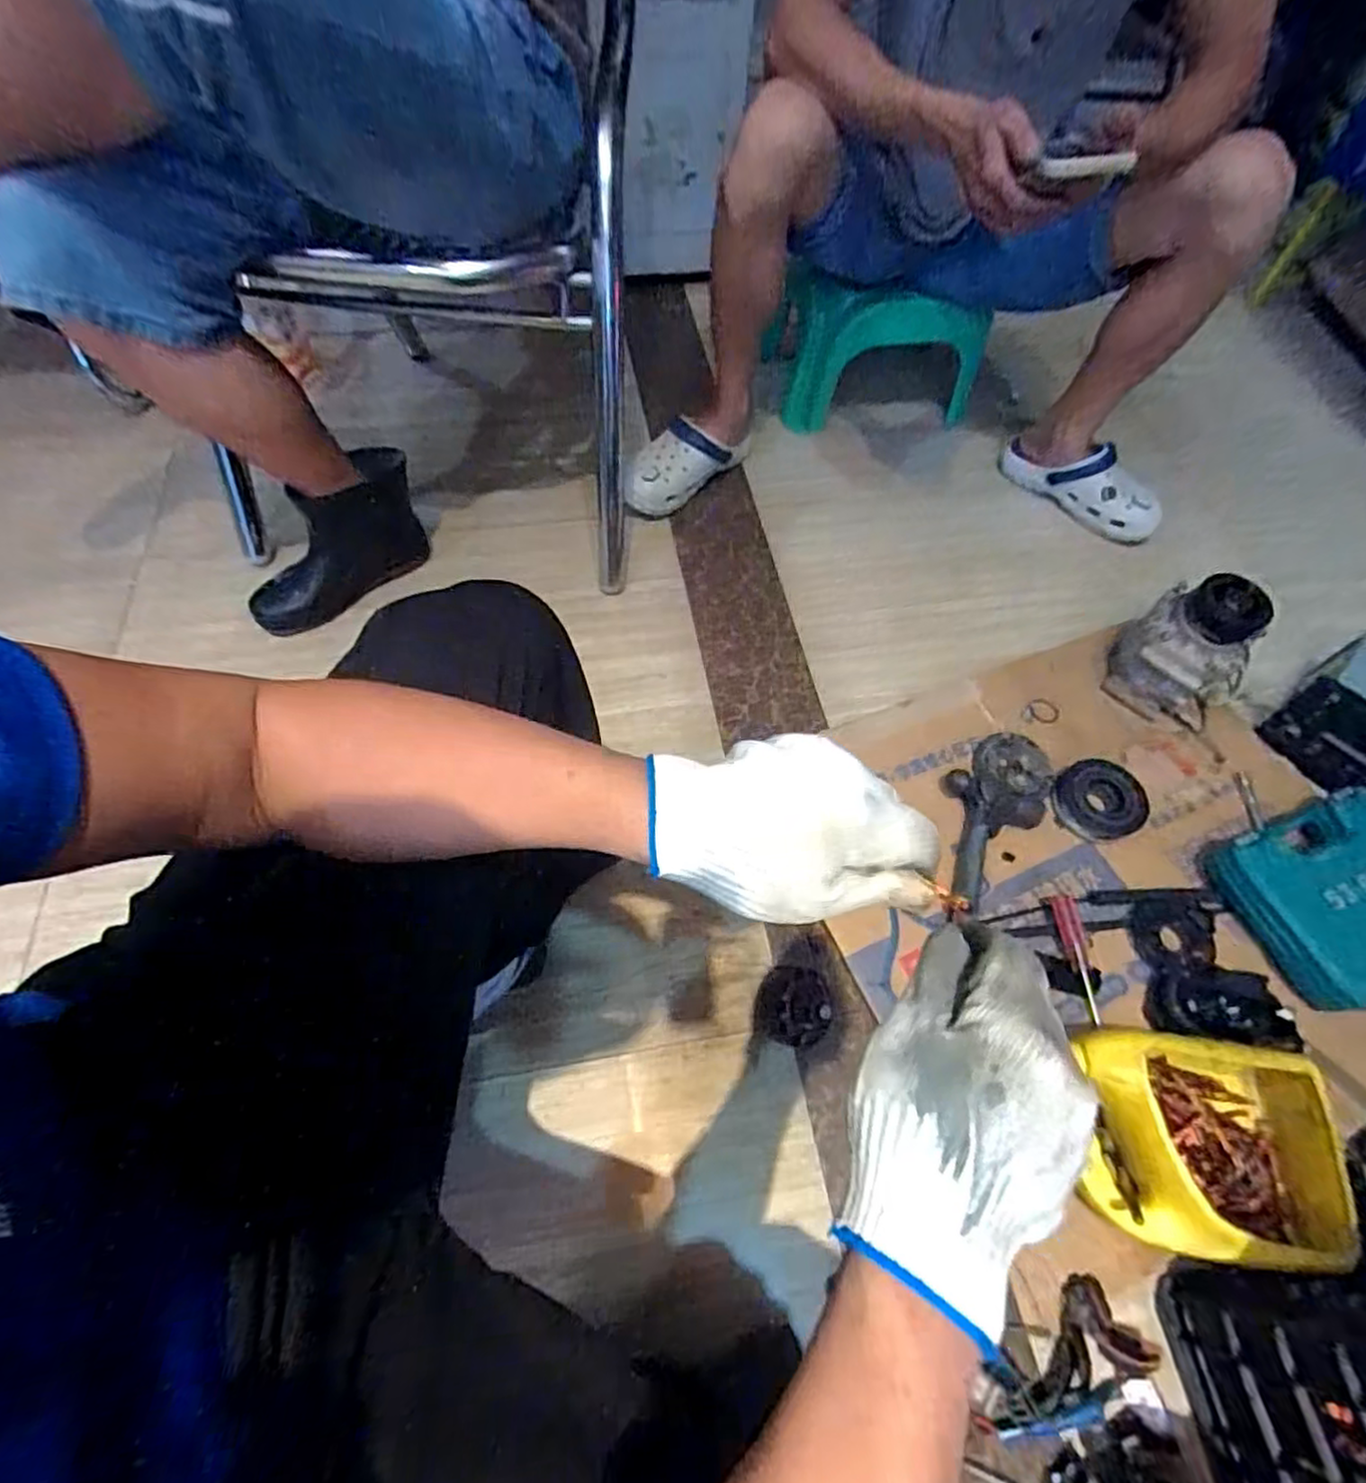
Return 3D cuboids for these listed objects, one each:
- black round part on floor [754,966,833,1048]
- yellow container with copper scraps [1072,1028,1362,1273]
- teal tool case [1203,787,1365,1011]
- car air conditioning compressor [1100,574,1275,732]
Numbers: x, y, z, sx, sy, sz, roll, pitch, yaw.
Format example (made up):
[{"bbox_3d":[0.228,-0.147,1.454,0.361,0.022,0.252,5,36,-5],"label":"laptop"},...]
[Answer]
[{"bbox_3d":[0.112,0.272,0.718,0.063,0.073,0.078,-3,60,-4],"label":"black round part on floor"},{"bbox_3d":[0.470,0.376,0.648,0.209,0.096,0.174,8,60,2],"label":"yellow container with copper scraps"},{"bbox_3d":[0.768,0.182,0.814,0.232,0.077,0.204,-18,61,-15],"label":"teal tool case"},{"bbox_3d":[0.678,-0.124,0.924,0.124,0.186,0.158,-34,67,-20],"label":"car air conditioning compressor"}]

